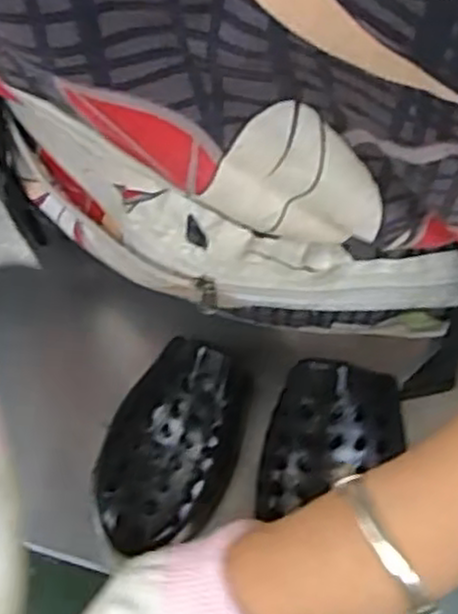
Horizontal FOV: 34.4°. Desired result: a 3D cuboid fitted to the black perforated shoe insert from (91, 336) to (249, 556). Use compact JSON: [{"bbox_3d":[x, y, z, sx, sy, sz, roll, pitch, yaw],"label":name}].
[{"bbox_3d":[-0.036,0.080,0.430,0.079,0.044,0.118,17,67,9],"label":"black perforated shoe insert"}]

